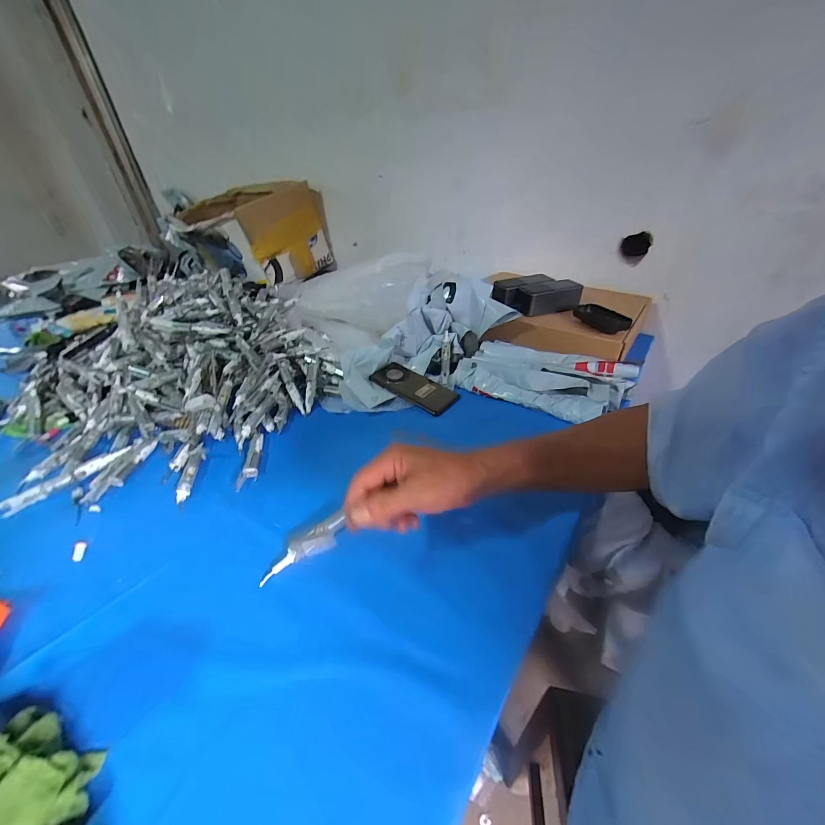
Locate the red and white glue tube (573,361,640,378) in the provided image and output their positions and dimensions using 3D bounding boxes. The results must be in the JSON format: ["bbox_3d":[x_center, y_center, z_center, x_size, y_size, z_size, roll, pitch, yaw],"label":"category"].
[{"bbox_3d":[0.339,-0.078,0.621,0.097,0.024,0.018,7,37,14],"label":"red and white glue tube"}]

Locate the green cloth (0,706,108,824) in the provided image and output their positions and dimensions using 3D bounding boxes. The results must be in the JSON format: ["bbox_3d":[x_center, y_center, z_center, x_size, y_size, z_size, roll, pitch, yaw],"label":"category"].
[{"bbox_3d":[-0.287,0.273,0.267,0.095,0.035,0.071,3,37,6],"label":"green cloth"}]

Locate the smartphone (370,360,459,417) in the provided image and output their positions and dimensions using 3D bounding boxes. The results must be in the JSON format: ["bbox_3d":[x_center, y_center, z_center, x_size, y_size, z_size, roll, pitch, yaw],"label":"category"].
[{"bbox_3d":[0.004,-0.049,0.667,0.169,0.010,0.079,28,48,26],"label":"smartphone"}]

